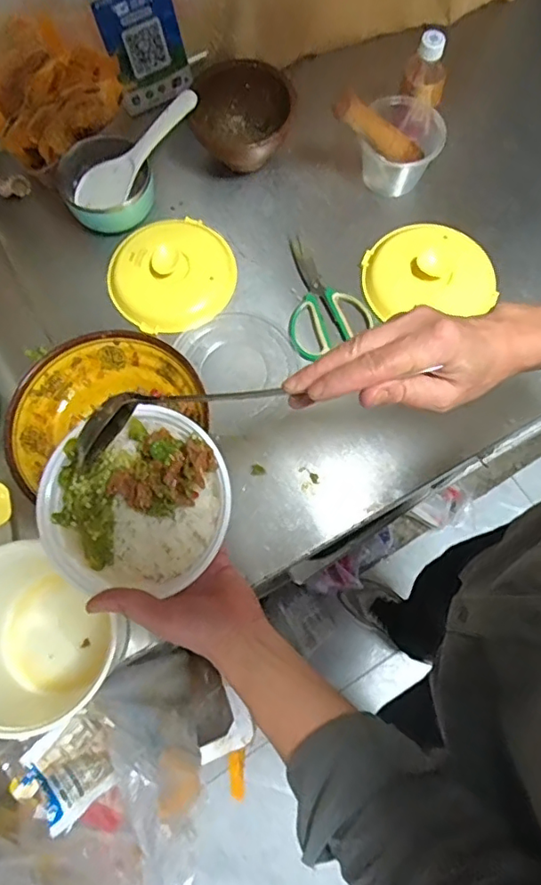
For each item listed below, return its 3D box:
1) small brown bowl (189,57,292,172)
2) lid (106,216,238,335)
[{"bbox_3d":[-0.043,-0.458,0.803,0.131,0.087,0.129,0,72,1],"label":"small brown bowl"},{"bbox_3d":[-0.133,-0.228,0.757,0.168,0.048,0.157,0,72,1],"label":"lid"}]

